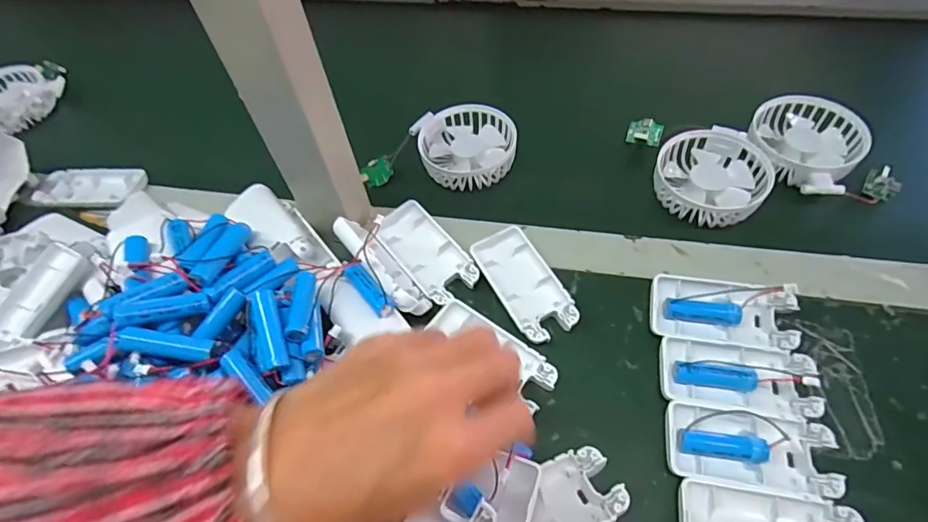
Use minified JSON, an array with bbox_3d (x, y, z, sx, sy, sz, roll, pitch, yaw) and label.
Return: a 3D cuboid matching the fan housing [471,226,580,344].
[{"bbox_3d":[0.045,0.016,0.370,0.045,0.007,0.095,-26,58,-12],"label":"fan housing"}]

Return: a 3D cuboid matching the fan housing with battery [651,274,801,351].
[{"bbox_3d":[0.180,0.036,0.343,0.094,0.023,0.045,5,57,9],"label":"fan housing with battery"}]

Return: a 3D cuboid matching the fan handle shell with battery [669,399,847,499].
[{"bbox_3d":[0.173,0.114,0.299,0.093,0.014,0.045,7,57,10],"label":"fan handle shell with battery"}]

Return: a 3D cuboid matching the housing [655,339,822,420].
[{"bbox_3d":[0.179,0.076,0.322,0.094,0.016,0.047,6,57,10],"label":"housing"}]

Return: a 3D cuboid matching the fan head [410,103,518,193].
[{"bbox_3d":[0.003,-0.107,0.463,0.090,0.027,0.086,-3,56,4],"label":"fan head"}]

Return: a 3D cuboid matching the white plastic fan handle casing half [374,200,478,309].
[{"bbox_3d":[-0.030,-0.007,0.393,0.043,0.015,0.096,-36,60,-18],"label":"white plastic fan handle casing half"}]

